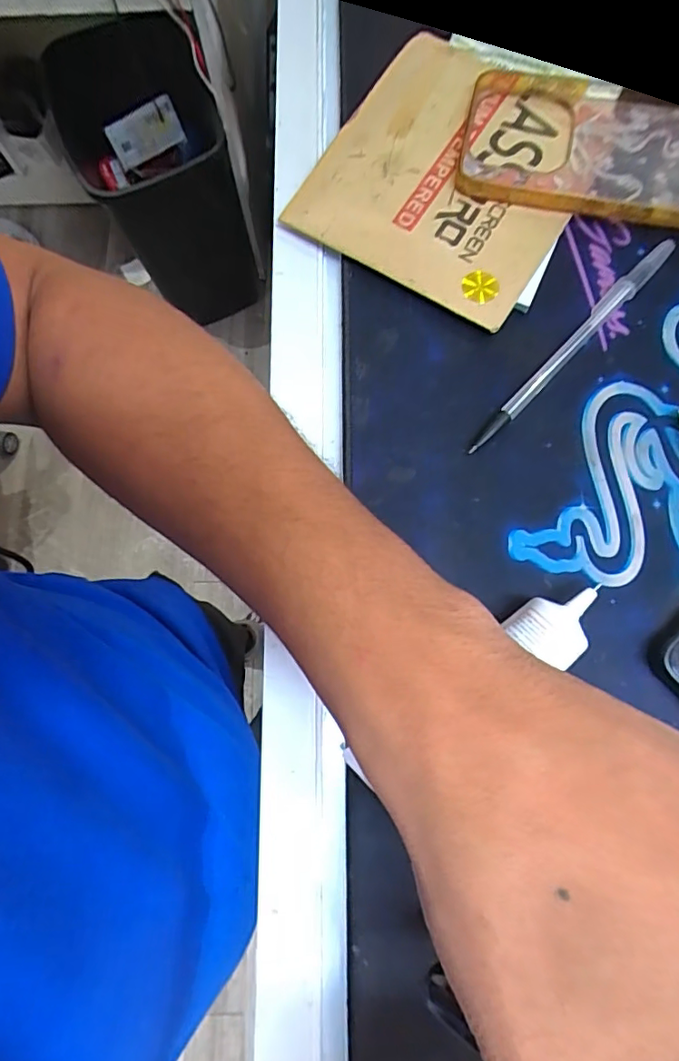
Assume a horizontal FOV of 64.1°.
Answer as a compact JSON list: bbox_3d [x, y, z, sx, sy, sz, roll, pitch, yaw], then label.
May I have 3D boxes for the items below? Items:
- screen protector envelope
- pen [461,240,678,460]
[{"bbox_3d":[0.064,-0.203,0.303,0.134,0.011,0.161,31,80,8],"label":"screen protector envelope"},{"bbox_3d":[0.123,-0.097,0.284,0.010,0.005,0.159,42,82,9],"label":"pen"}]

